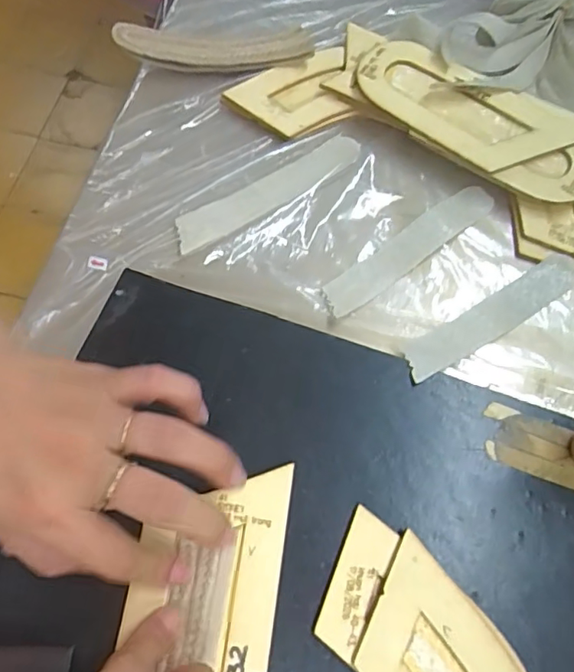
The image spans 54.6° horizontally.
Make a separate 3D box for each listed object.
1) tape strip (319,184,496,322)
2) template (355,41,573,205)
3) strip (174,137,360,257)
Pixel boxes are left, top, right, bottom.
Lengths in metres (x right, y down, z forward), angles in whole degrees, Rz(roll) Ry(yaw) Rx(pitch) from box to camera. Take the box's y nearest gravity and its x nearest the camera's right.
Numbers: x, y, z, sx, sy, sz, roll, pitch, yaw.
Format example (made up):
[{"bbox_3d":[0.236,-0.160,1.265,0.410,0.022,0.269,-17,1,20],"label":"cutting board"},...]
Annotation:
[{"bbox_3d":[0.081,-0.059,0.367,0.140,0.007,0.026,-35,73,-14],"label":"tape strip"},{"bbox_3d":[0.134,-0.150,0.385,0.183,0.010,0.075,28,74,8],"label":"template"},{"bbox_3d":[-0.010,-0.099,0.378,0.144,0.004,0.031,-30,71,-13],"label":"strip"}]

